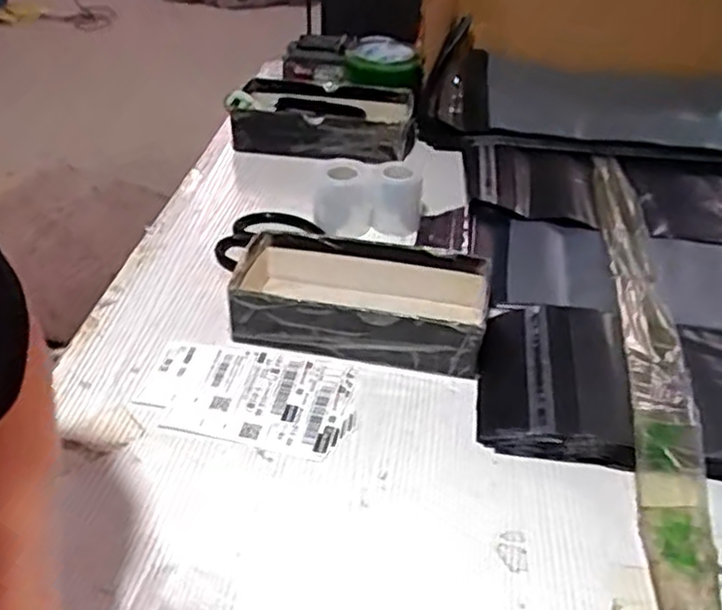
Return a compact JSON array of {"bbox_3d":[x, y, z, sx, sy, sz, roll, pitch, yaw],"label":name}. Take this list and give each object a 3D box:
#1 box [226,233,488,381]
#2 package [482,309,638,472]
[{"bbox_3d":[0.002,-0.005,0.646,0.220,0.054,0.120,8,37,7],"label":"box"},{"bbox_3d":[0.158,0.058,0.594,0.114,0.026,0.158,8,37,7],"label":"package"}]

